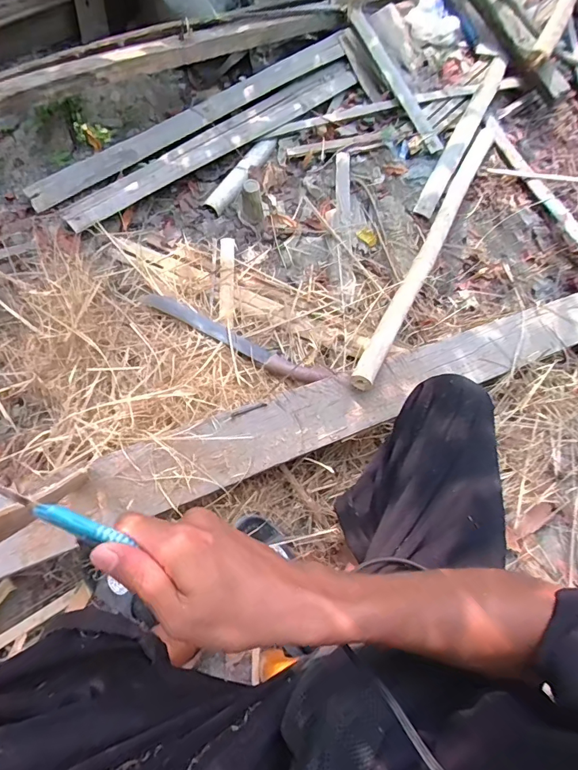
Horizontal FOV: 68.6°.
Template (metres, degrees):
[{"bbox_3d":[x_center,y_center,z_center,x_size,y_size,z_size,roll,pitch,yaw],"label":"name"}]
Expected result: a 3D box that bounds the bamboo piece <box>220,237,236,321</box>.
[{"bbox_3d":[-0.129,-0.227,0.888,0.030,0.012,0.201,-3,65,-3],"label":"bamboo piece"}]

